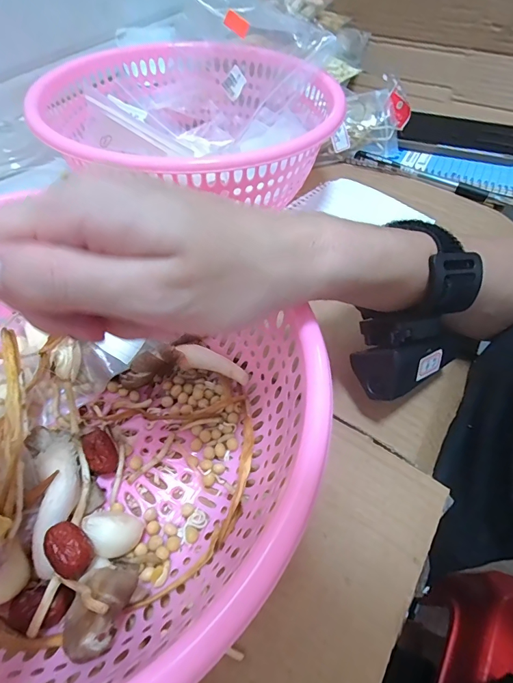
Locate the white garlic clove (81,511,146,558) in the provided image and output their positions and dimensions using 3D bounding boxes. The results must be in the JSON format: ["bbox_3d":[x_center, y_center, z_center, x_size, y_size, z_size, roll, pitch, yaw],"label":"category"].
[{"bbox_3d":[-0.073,0.098,0.194,0.027,0.023,0.020,12,54,9],"label":"white garlic clove"}]

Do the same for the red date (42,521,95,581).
[{"bbox_3d":[-0.086,0.097,0.178,0.025,0.021,0.017,30,59,20],"label":"red date"}]

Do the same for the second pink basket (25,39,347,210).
[{"bbox_3d":[-0.044,-0.188,0.348,0.225,0.081,0.251,2,53,2],"label":"second pink basket"}]

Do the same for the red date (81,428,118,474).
[{"bbox_3d":[-0.089,0.063,0.218,0.015,0.013,0.025,-29,88,-34],"label":"red date"}]

